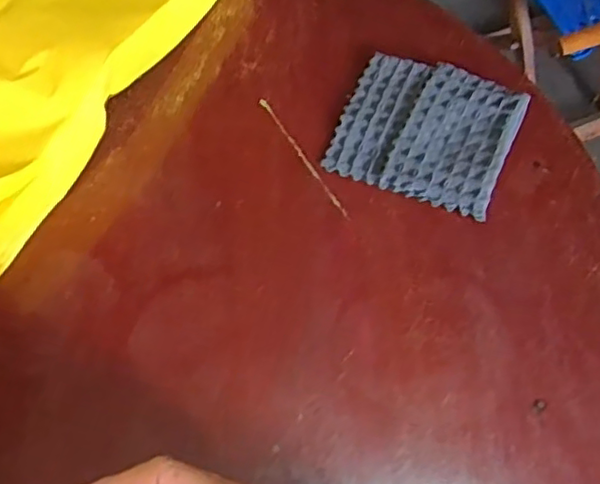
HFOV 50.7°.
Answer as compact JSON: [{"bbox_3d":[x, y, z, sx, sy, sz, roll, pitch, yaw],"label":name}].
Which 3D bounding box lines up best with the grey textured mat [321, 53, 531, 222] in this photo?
[{"bbox_3d":[0.096,-0.085,0.483,0.126,0.018,0.114,21,66,12],"label":"grey textured mat"}]

